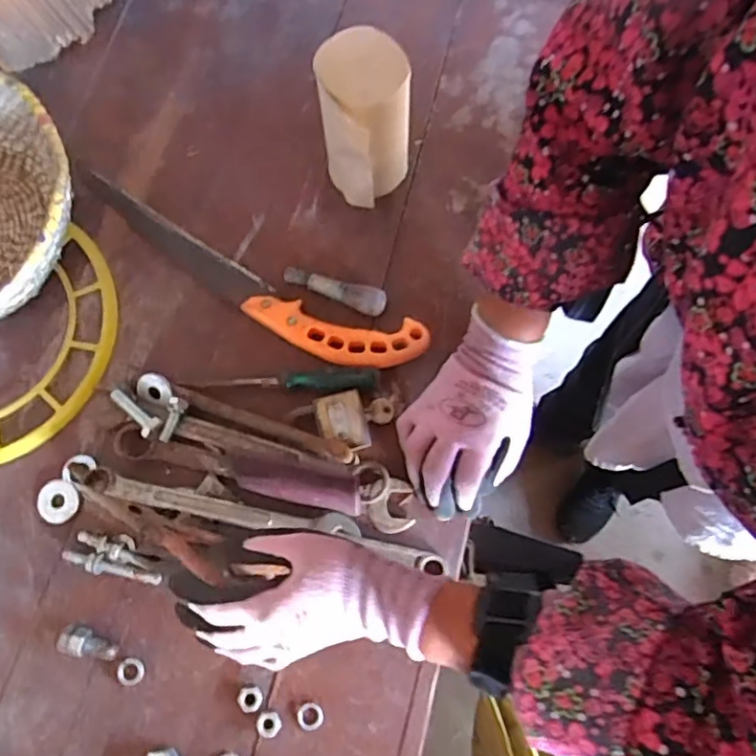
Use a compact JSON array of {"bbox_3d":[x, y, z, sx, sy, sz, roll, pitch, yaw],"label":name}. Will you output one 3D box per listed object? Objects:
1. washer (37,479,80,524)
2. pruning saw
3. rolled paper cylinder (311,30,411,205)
[{"bbox_3d":[-0.268,0.103,0.514,0.035,0.004,0.034,-1,74,2],"label":"washer"},{"bbox_3d":[-0.131,-0.094,0.558,0.369,0.013,0.068,26,77,9],"label":"pruning saw"},{"bbox_3d":[-0.010,-0.218,0.532,0.072,0.130,0.089,-3,74,1],"label":"rolled paper cylinder"}]

